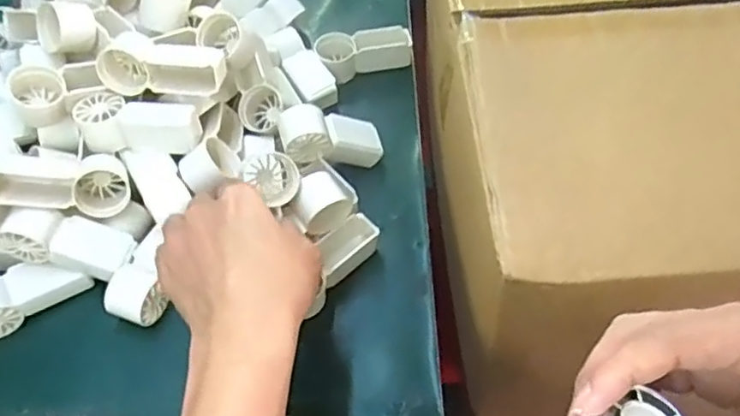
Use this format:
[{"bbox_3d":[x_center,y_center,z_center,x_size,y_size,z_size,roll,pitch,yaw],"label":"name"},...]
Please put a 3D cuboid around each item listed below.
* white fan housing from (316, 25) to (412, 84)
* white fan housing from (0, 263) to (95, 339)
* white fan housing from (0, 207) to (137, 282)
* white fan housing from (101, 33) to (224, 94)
[{"bbox_3d":[-0.005,-0.154,0.627,0.090,0.033,0.035,-12,57,-5],"label":"white fan housing"},{"bbox_3d":[-0.264,0.065,0.485,0.086,0.032,0.039,-33,61,-18],"label":"white fan housing"},{"bbox_3d":[-0.227,0.029,0.477,0.087,0.035,0.036,17,53,-22],"label":"white fan housing"},{"bbox_3d":[-0.160,-0.108,0.496,0.097,0.035,0.044,9,57,9],"label":"white fan housing"}]

